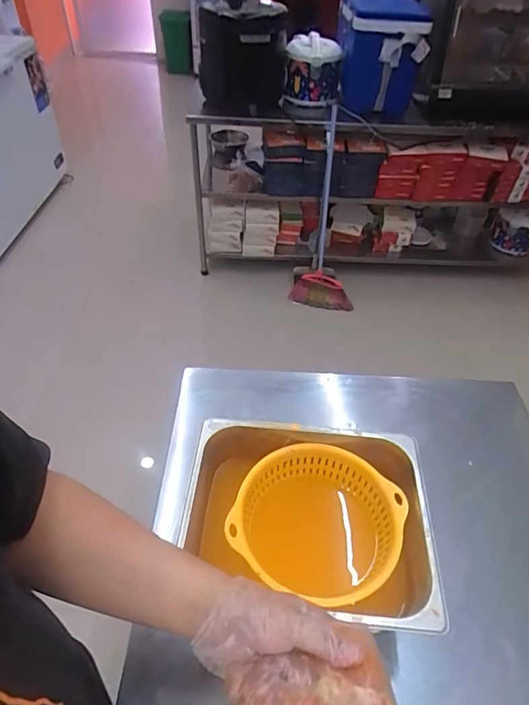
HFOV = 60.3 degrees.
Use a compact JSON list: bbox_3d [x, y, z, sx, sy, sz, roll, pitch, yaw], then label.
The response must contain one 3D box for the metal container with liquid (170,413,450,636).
[{"bbox_3d":[0.054,0.252,0.652,0.318,0.147,0.258,6,46,2],"label":"metal container with liquid"}]

